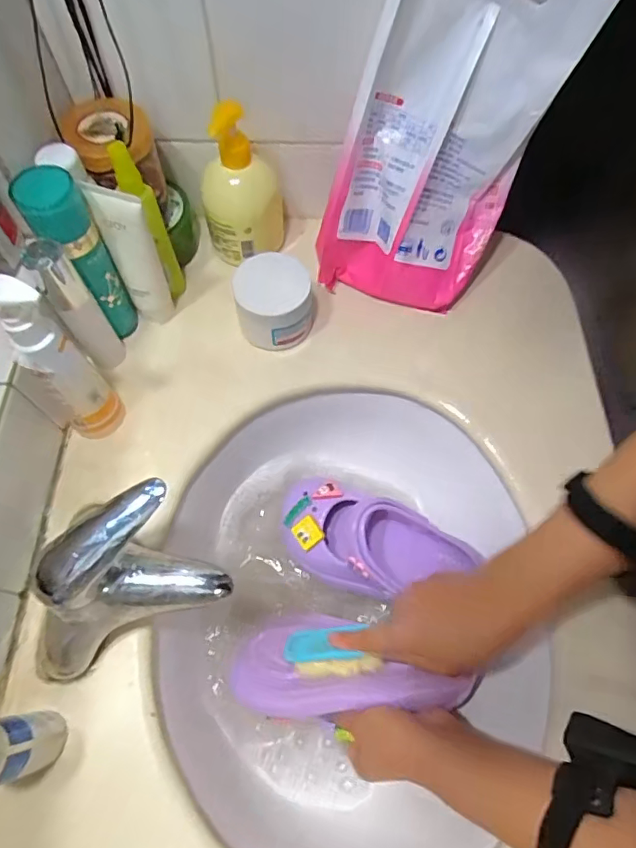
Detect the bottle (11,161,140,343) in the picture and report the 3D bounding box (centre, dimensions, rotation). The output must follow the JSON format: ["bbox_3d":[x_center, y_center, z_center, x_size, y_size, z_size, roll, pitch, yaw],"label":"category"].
[{"bbox_3d":[-0.212,-0.142,0.464,0.045,0.178,0.043,1,65,-1],"label":"bottle"}]

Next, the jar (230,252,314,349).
[{"bbox_3d":[-0.045,-0.123,0.520,0.075,0.075,0.070,1,65,-1],"label":"jar"}]

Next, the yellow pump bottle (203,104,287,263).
[{"bbox_3d":[-0.078,-0.242,0.517,0.080,0.151,0.066,-5,65,-4],"label":"yellow pump bottle"}]

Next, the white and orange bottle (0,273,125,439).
[{"bbox_3d":[-0.208,-0.043,0.412,0.037,0.184,0.046,41,71,16],"label":"white and orange bottle"}]

